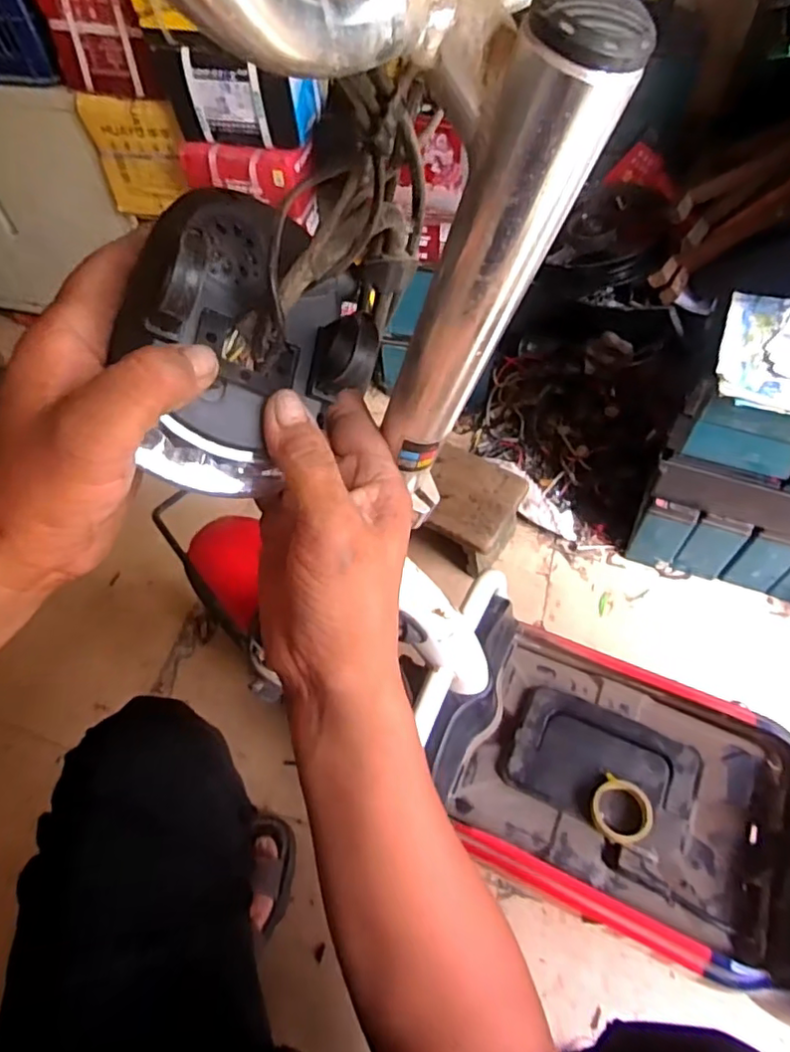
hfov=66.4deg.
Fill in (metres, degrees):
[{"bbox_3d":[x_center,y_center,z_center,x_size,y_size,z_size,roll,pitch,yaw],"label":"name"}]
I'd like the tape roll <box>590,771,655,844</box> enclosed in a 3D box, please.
[{"bbox_3d":[0.223,0.280,0.593,0.055,0.019,0.057,-2,57,3],"label":"tape roll"}]

